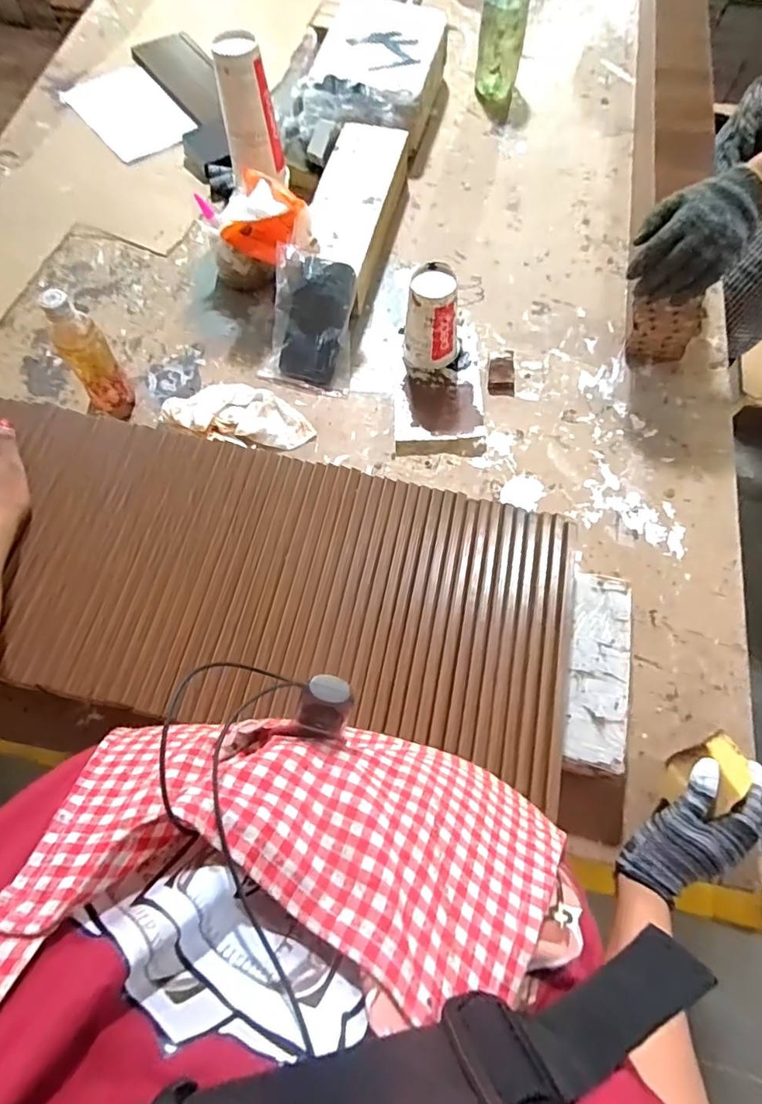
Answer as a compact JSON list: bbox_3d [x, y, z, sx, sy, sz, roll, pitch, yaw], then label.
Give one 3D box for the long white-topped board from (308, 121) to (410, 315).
[{"bbox_3d":[-0.046,-0.552,0.877,0.117,0.080,0.370,12,66,3],"label":"long white-topped board"}]

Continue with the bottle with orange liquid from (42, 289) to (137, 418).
[{"bbox_3d":[-0.369,-0.246,0.683,0.052,0.176,0.046,-28,70,-12],"label":"bottle with orange liquid"}]

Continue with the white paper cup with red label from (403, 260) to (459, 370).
[{"bbox_3d":[0.075,-0.321,0.751,0.076,0.126,0.076,0,67,-1],"label":"white paper cup with red label"}]

